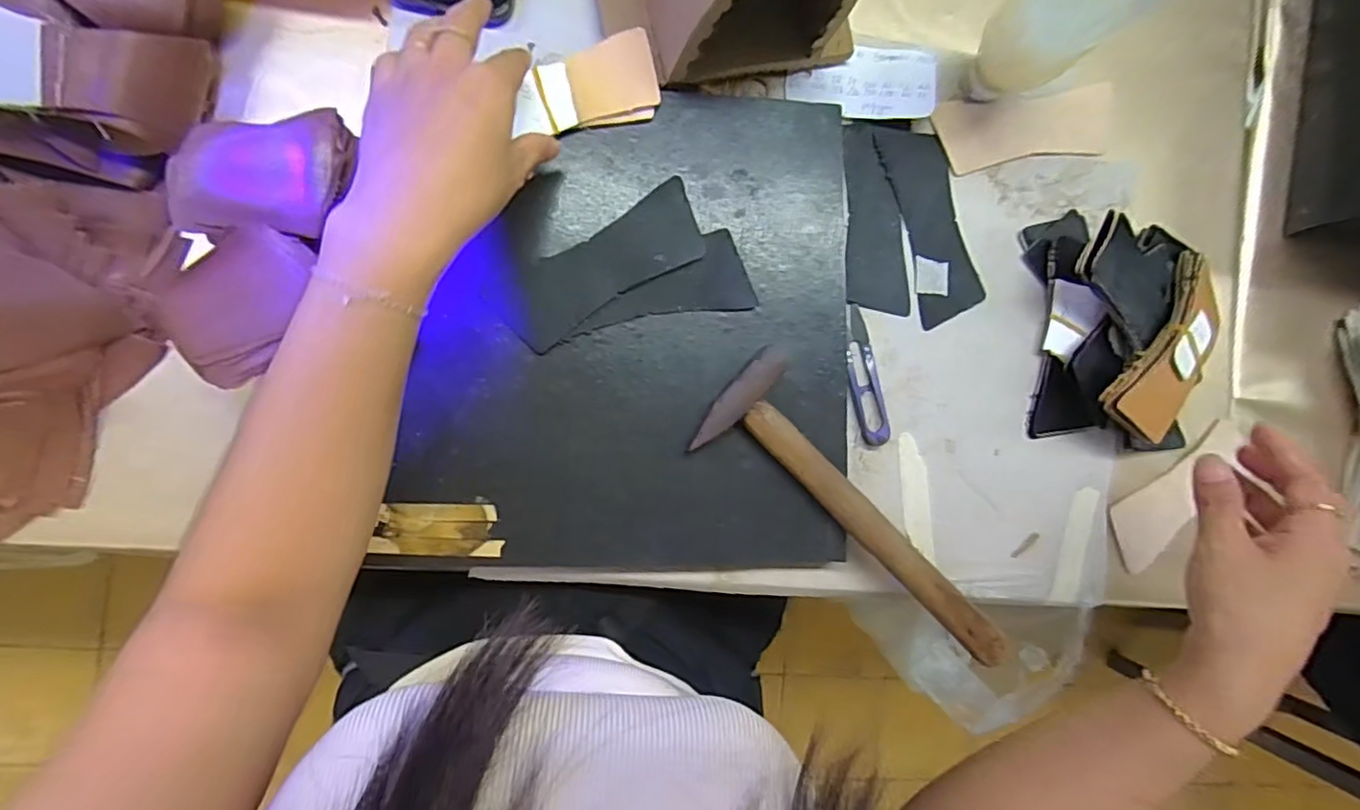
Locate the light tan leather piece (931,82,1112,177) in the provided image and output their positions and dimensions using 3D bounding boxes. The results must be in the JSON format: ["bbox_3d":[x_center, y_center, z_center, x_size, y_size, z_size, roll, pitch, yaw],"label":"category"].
[{"bbox_3d":[0.253,-0.201,0.440,0.134,0.004,0.048,-11,91,-7],"label":"light tan leather piece"}]

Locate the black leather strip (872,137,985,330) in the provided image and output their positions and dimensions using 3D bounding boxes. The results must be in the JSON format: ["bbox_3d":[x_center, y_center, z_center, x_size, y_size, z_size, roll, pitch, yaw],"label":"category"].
[{"bbox_3d":[0.180,-0.129,0.436,0.048,0.005,0.137,-17,92,-7],"label":"black leather strip"}]

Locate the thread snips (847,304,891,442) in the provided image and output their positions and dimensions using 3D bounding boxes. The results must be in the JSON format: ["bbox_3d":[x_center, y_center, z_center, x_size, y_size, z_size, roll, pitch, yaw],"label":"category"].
[{"bbox_3d":[0.129,-0.021,0.424,0.022,0.007,0.097,-13,92,-7],"label":"thread snips"}]

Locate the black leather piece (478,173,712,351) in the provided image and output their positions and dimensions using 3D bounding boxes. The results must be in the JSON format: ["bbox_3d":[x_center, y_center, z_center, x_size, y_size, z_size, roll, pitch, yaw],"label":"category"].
[{"bbox_3d":[-0.051,-0.087,0.384,0.139,0.007,0.051,-31,91,-2],"label":"black leather piece"}]

